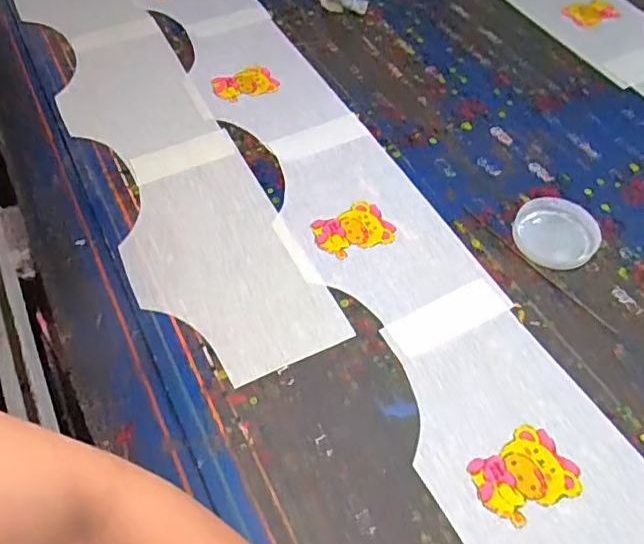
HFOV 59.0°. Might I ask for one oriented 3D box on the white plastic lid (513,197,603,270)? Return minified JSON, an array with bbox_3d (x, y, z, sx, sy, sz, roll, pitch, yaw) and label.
[{"bbox_3d":[0.271,-0.048,0.656,0.092,0.013,0.100,-1,54,1],"label":"white plastic lid"}]

